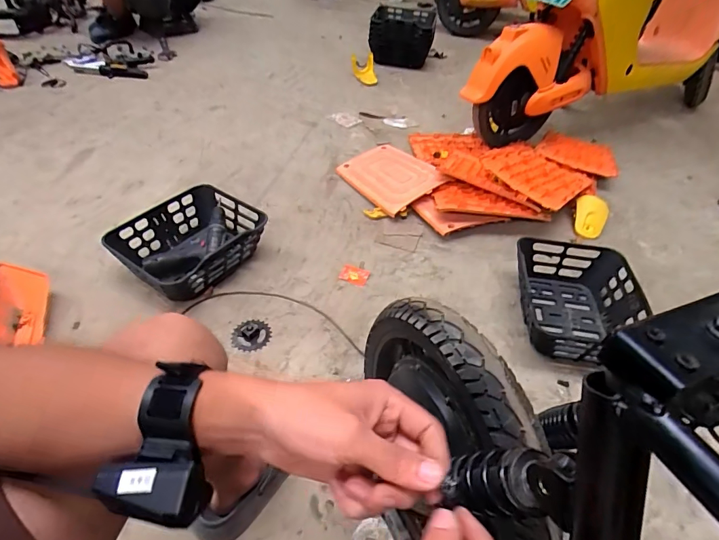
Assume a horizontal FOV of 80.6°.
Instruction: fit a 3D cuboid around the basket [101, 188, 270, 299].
[{"bbox_3d":[-0.424,-0.067,1.086,0.269,0.114,0.332,34,53,28],"label":"basket"}]

